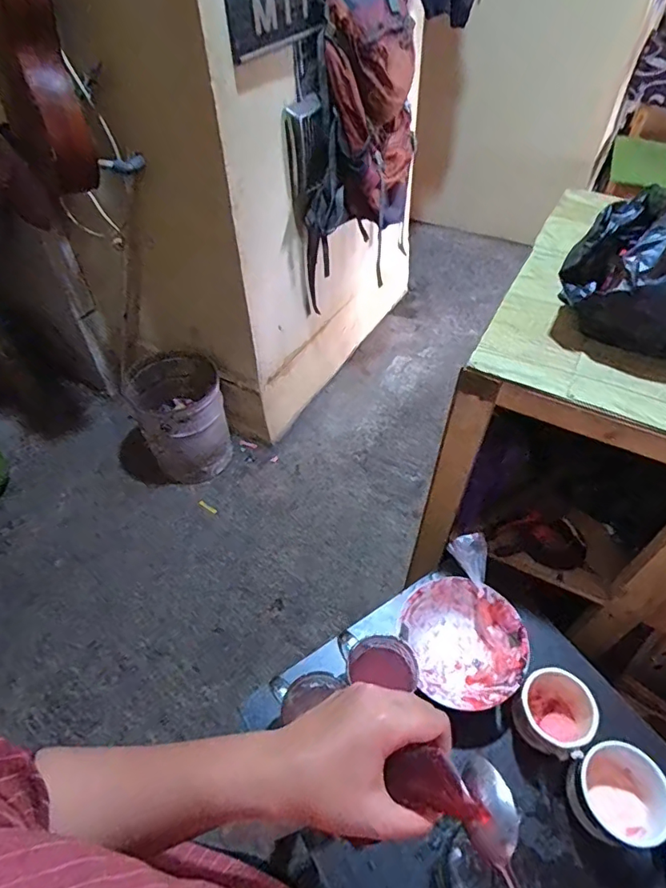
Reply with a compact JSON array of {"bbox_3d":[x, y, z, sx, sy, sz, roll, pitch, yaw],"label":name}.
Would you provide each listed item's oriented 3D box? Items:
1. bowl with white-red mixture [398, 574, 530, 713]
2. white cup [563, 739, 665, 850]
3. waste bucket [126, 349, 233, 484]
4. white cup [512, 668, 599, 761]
[{"bbox_3d":[0.158,0.246,0.631,0.146,0.049,0.154,-15,51,-10],"label":"bowl with white-red mixture"},{"bbox_3d":[0.297,0.360,0.523,0.096,0.064,0.089,-20,51,-14],"label":"white cup"},{"bbox_3d":[-0.528,-0.103,1.737,0.317,0.332,0.371,-17,51,-11],"label":"waste bucket"},{"bbox_3d":[0.248,0.298,0.575,0.077,0.066,0.089,21,54,19],"label":"white cup"}]

